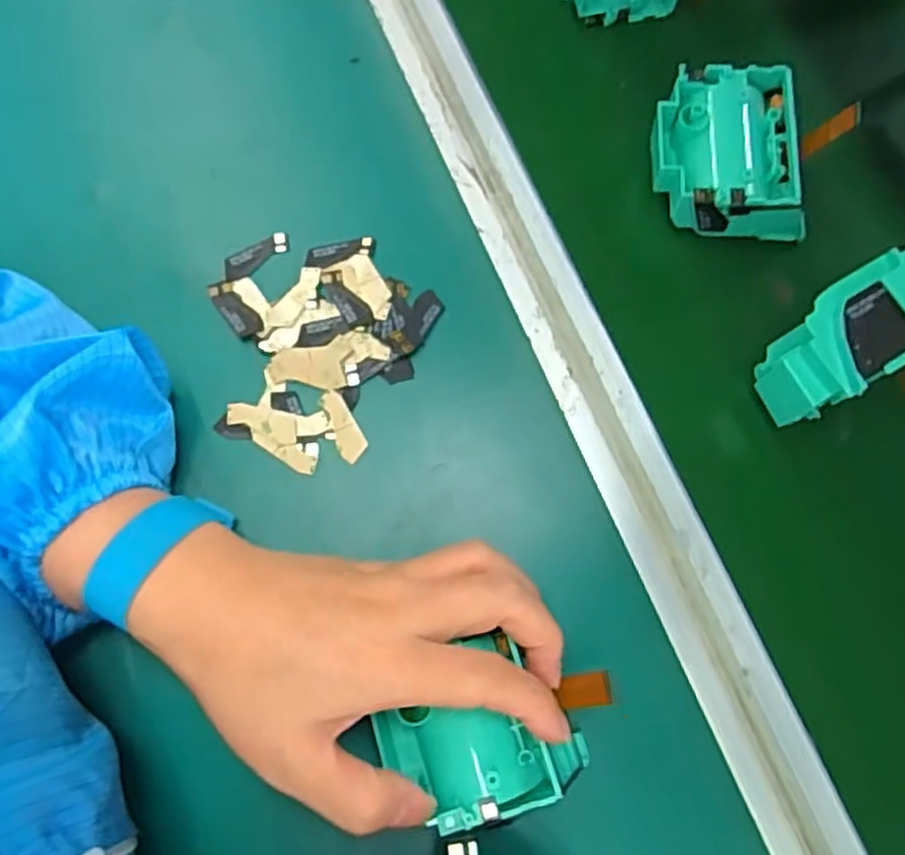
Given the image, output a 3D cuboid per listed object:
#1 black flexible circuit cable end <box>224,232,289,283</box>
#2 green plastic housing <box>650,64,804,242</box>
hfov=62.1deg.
[{"bbox_3d":[-0.100,-0.087,0.381,0.037,0.004,0.013,-32,77,-9],"label":"black flexible circuit cable end"},{"bbox_3d":[0.133,-0.133,0.370,0.068,0.034,0.074,-3,74,-1],"label":"green plastic housing"}]

